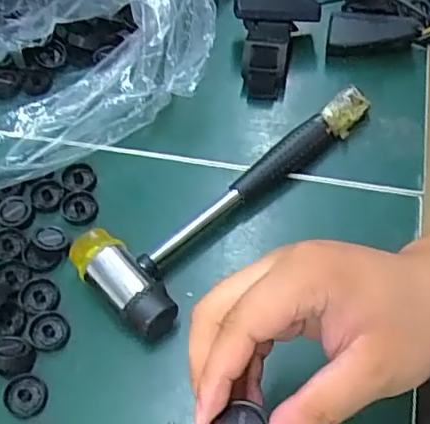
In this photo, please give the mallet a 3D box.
[{"bbox_3d":[0.012,-0.021,0.430,0.080,0.036,0.240,36,68,23],"label":"mallet"}]

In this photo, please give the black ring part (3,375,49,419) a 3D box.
[{"bbox_3d":[-0.117,0.114,0.375,0.025,0.004,0.026,-5,59,1],"label":"black ring part"}]

